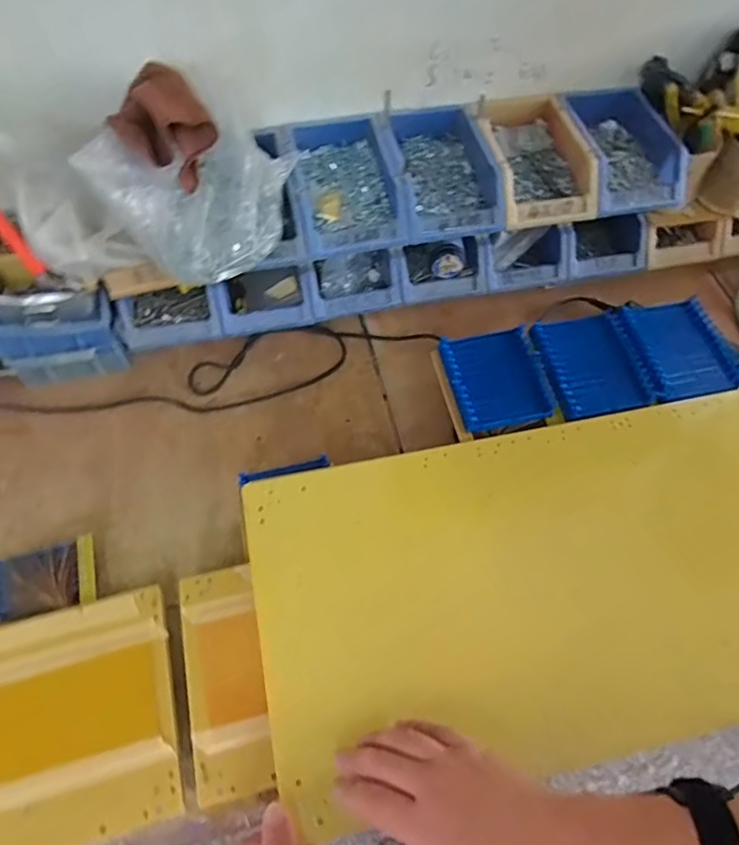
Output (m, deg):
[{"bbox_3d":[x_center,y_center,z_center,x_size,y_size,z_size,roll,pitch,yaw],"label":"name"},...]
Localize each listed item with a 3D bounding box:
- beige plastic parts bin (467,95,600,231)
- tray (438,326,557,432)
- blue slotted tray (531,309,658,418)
[{"bbox_3d":[0.209,-0.338,0.733,0.124,0.064,0.186,-10,61,-8],"label":"beige plastic parts bin"},{"bbox_3d":[0.146,-0.054,0.647,0.106,0.024,0.120,-10,61,-8],"label":"tray"},{"bbox_3d":[0.260,-0.071,0.655,0.115,0.023,0.129,-12,61,-9],"label":"blue slotted tray"}]

